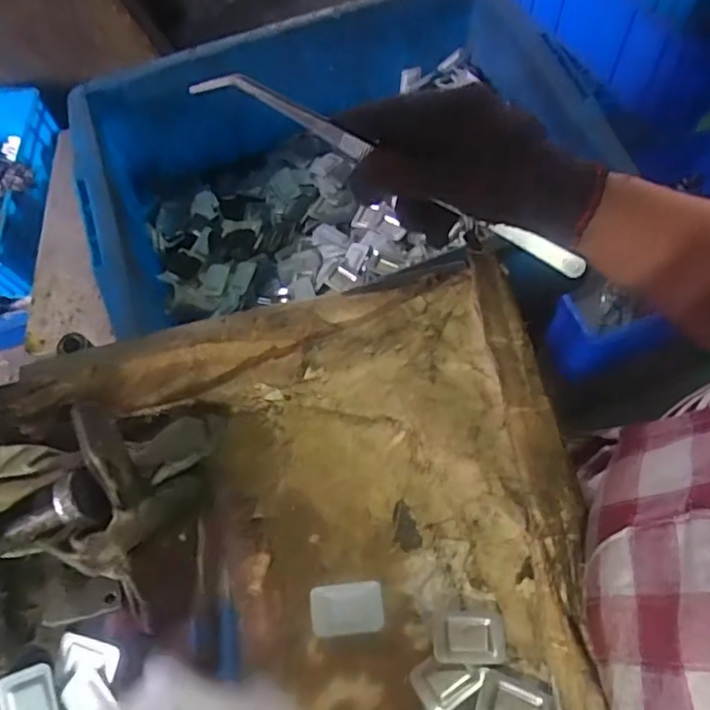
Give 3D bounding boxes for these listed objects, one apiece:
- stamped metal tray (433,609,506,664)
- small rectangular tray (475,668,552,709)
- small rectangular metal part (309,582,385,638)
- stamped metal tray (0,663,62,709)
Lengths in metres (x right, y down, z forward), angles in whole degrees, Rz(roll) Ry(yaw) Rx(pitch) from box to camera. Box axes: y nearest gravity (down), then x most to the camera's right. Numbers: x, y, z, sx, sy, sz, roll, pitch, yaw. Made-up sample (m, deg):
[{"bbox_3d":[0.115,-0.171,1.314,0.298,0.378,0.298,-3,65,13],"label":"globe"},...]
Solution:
[{"bbox_3d":[0.063,0.155,0.335,0.039,0.007,0.026,1,66,3],"label":"stamped metal tray"},{"bbox_3d":[0.084,0.184,0.318,0.037,0.004,0.027,20,52,10],"label":"small rectangular tray"},{"bbox_3d":[-0.004,0.143,0.344,0.040,0.005,0.026,-7,66,0],"label":"small rectangular metal part"},{"bbox_3d":[-0.168,0.185,0.316,0.026,0.004,0.040,-6,66,-41],"label":"stamped metal tray"}]

